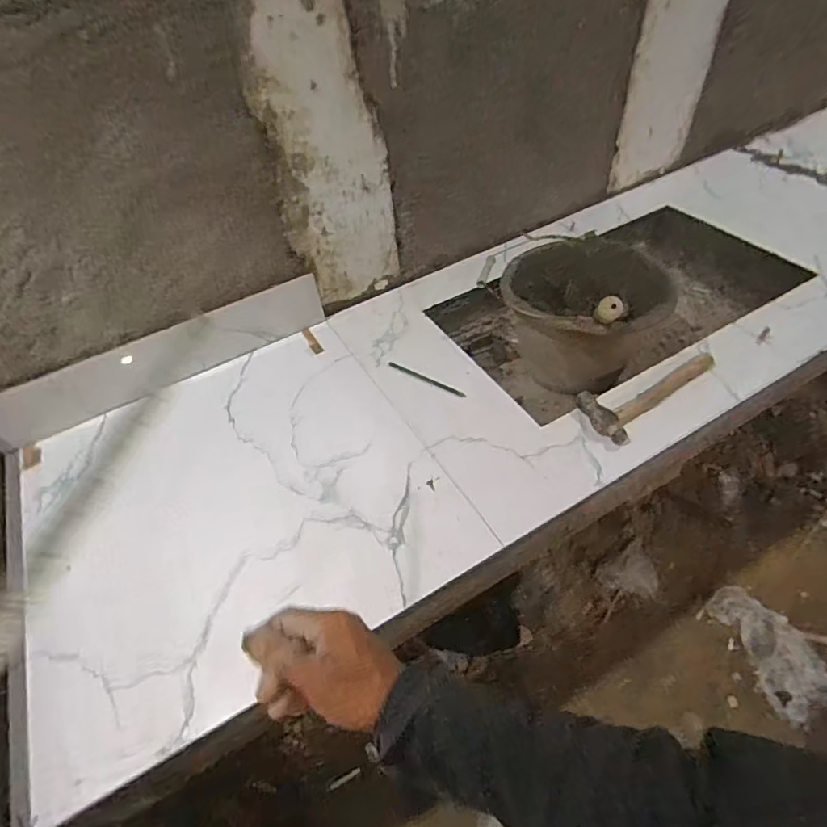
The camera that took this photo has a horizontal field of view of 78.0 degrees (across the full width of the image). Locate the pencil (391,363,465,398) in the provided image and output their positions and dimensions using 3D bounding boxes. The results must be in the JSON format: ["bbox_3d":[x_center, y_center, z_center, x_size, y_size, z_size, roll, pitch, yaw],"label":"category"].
[{"bbox_3d":[0.021,-0.060,0.890,0.159,0.004,0.011,26,56,27],"label":"pencil"}]

